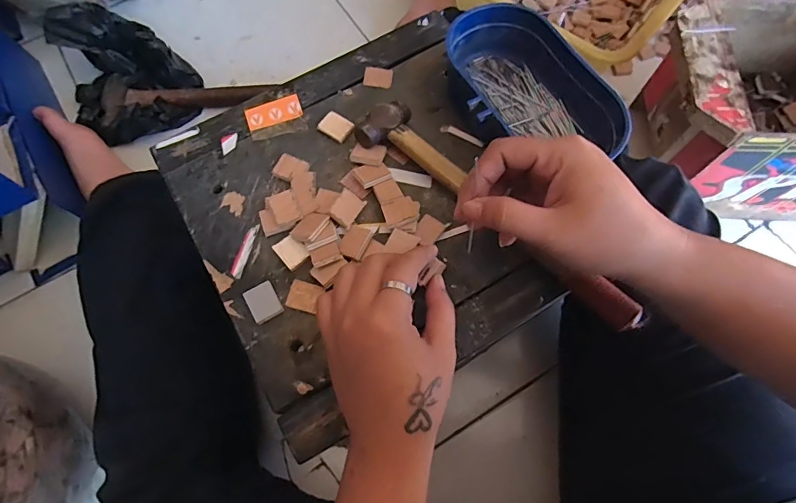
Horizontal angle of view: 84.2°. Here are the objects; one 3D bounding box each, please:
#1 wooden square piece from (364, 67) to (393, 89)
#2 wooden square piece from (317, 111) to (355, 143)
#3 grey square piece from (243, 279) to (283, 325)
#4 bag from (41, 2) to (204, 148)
[{"bbox_3d":[-0.017,-0.149,0.378,0.023,0.004,0.019,5,71,3],"label":"wooden square piece"},{"bbox_3d":[-0.050,-0.102,0.357,0.025,0.004,0.020,32,75,11],"label":"wooden square piece"},{"bbox_3d":[-0.094,0.035,0.308,0.020,0.010,0.025,-28,73,-8],"label":"grey square piece"},{"bbox_3d":[-0.373,-0.246,0.598,0.153,0.082,0.186,-36,74,-11],"label":"bag"}]

